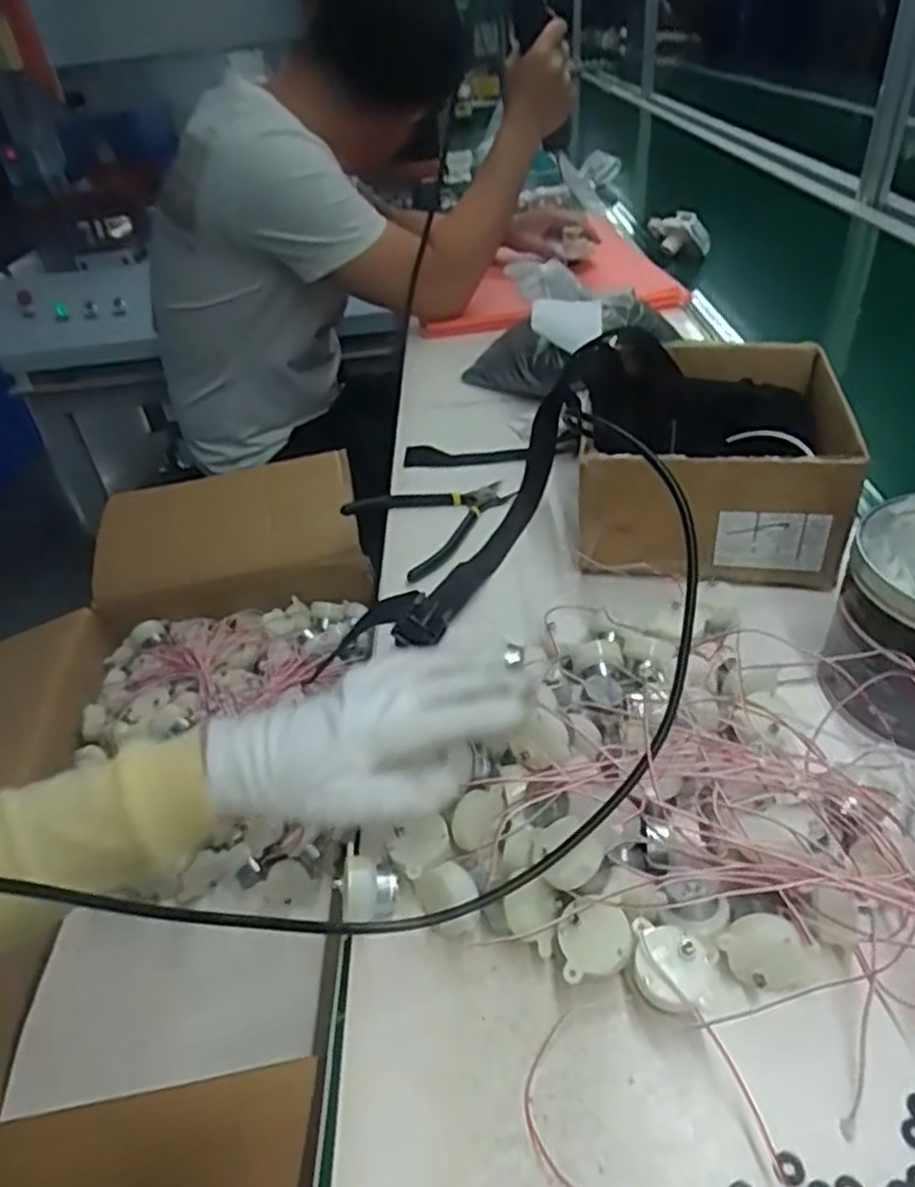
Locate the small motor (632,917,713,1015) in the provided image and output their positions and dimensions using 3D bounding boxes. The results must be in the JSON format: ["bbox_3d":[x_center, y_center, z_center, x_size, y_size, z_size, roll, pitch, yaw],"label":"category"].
[{"bbox_3d":[0.093,0.164,0.326,0.032,0.015,0.034,2,52,14],"label":"small motor"}]

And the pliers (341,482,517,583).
[{"bbox_3d":[-0.016,-0.072,0.675,0.137,0.012,0.135,-26,41,-23],"label":"pliers"}]

